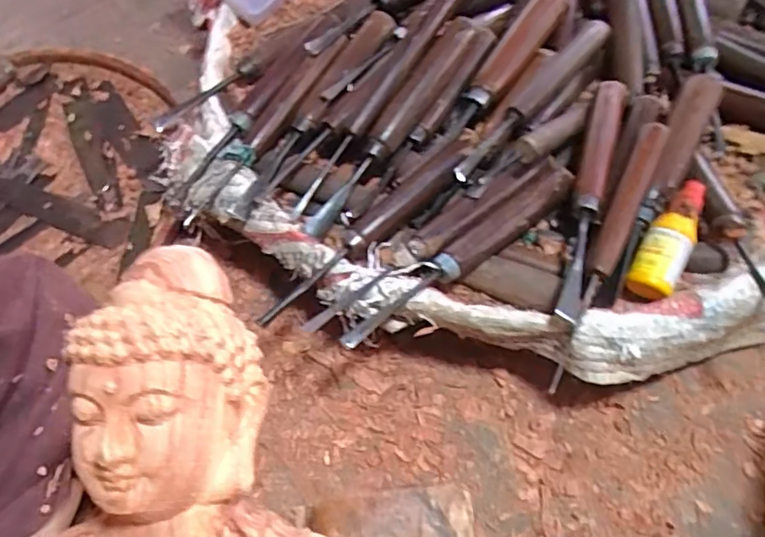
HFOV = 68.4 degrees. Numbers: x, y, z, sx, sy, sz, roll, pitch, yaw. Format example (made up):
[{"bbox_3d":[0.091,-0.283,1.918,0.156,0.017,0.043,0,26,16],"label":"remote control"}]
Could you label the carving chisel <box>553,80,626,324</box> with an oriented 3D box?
[{"bbox_3d":[0.124,-0.048,0.333,0.018,0.016,0.169,16,65,11],"label":"carving chisel"}]

